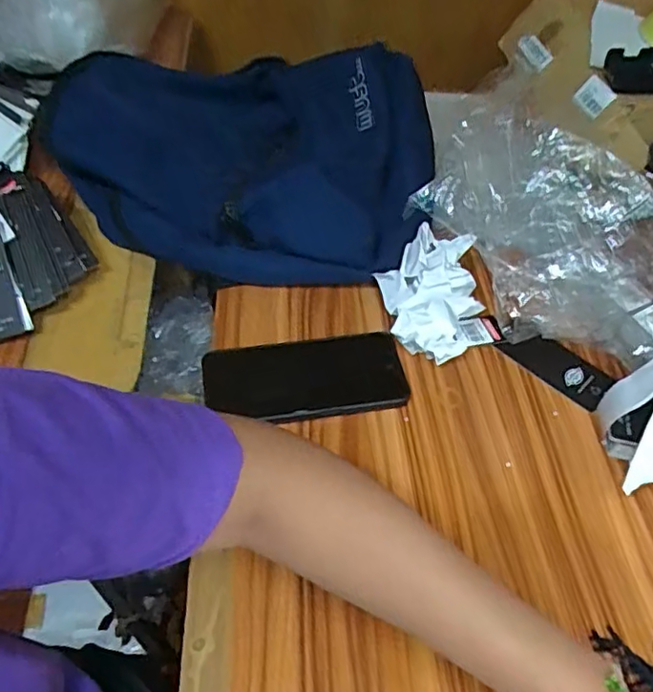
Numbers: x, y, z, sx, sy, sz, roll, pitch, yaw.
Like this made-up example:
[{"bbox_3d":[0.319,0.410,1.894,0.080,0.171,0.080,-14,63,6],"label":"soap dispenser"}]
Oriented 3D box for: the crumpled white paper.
[{"bbox_3d":[0.102,-0.049,0.556,0.102,0.055,0.129,26,52,18],"label":"crumpled white paper"}]

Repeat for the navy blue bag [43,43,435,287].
[{"bbox_3d":[-0.109,-0.219,0.639,0.418,0.101,0.289,8,49,3],"label":"navy blue bag"}]

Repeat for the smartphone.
[{"bbox_3d":[-0.018,0.024,0.507,0.165,0.016,0.079,-7,56,-9],"label":"smartphone"}]

